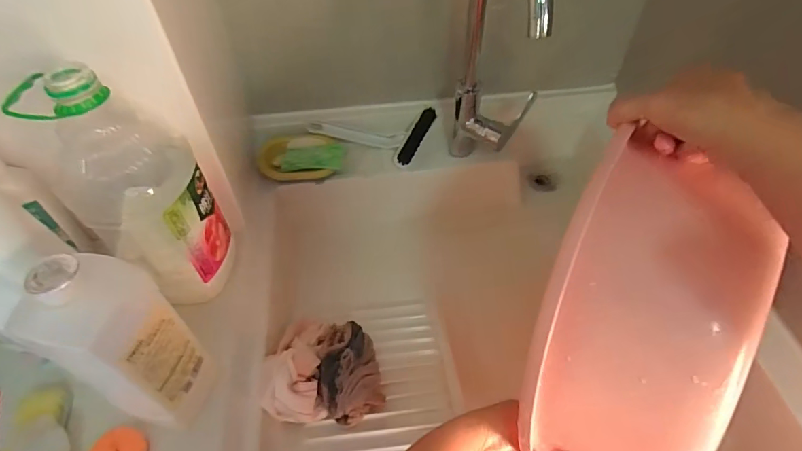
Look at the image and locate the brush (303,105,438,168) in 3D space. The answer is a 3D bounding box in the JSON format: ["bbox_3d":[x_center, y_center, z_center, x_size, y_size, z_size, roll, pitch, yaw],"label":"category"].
[{"bbox_3d":[-0.049,-0.167,0.766,0.191,0.046,0.108,18,52,15],"label":"brush"}]

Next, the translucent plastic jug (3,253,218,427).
[{"bbox_3d":[-0.237,0.116,0.400,0.058,0.228,0.091,26,55,21],"label":"translucent plastic jug"}]

